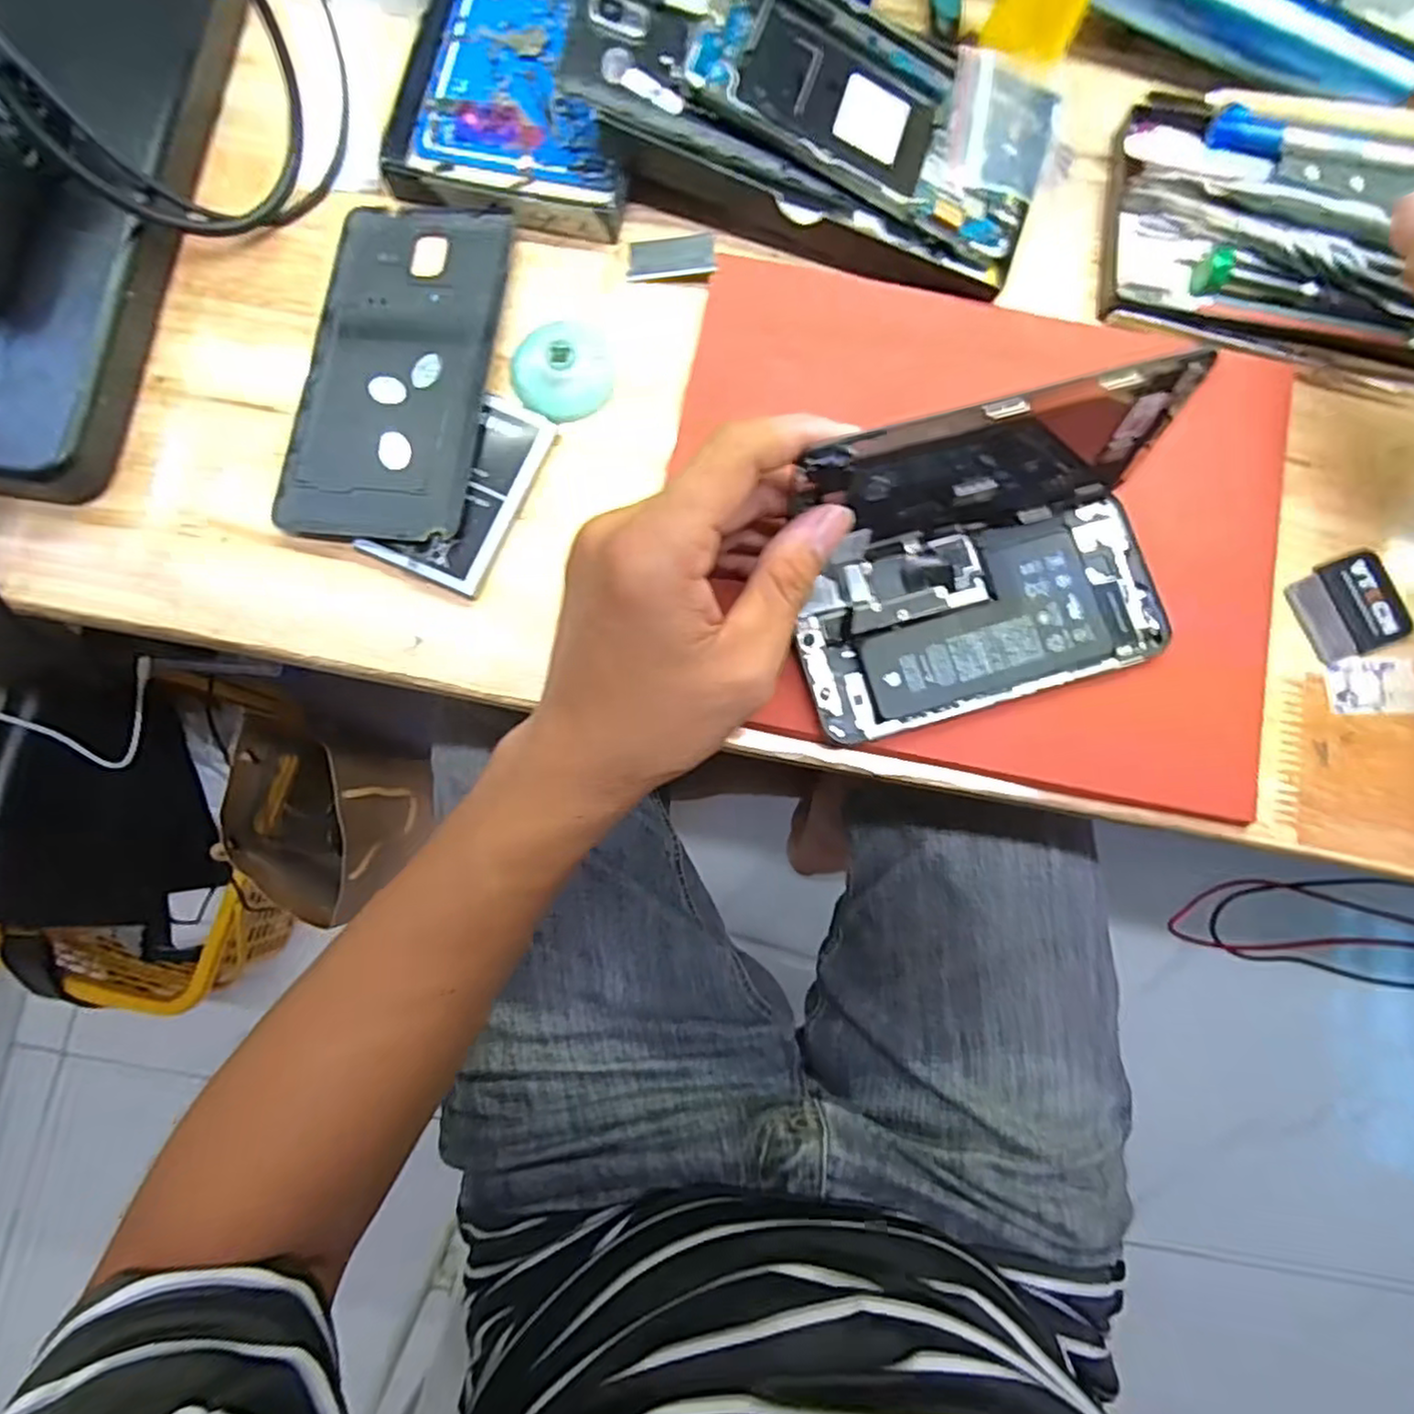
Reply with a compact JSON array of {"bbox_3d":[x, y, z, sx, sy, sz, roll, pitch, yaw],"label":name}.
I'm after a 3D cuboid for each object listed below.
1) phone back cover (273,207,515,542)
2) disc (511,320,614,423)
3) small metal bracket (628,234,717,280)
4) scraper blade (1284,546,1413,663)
[{"bbox_3d":[-0.127,-0.139,0.284,0.076,0.008,0.146,5,81,-2],"label":"phone back cover"},{"bbox_3d":[-0.059,-0.139,0.285,0.039,0.007,0.041,0,81,-2],"label":"disc"},{"bbox_3d":[-0.015,-0.192,0.298,0.036,0.007,0.022,-2,82,-3],"label":"small metal bracket"},{"bbox_3d":[0.262,-0.041,0.284,0.041,0.004,0.039,-22,83,-5],"label":"scraper blade"}]

